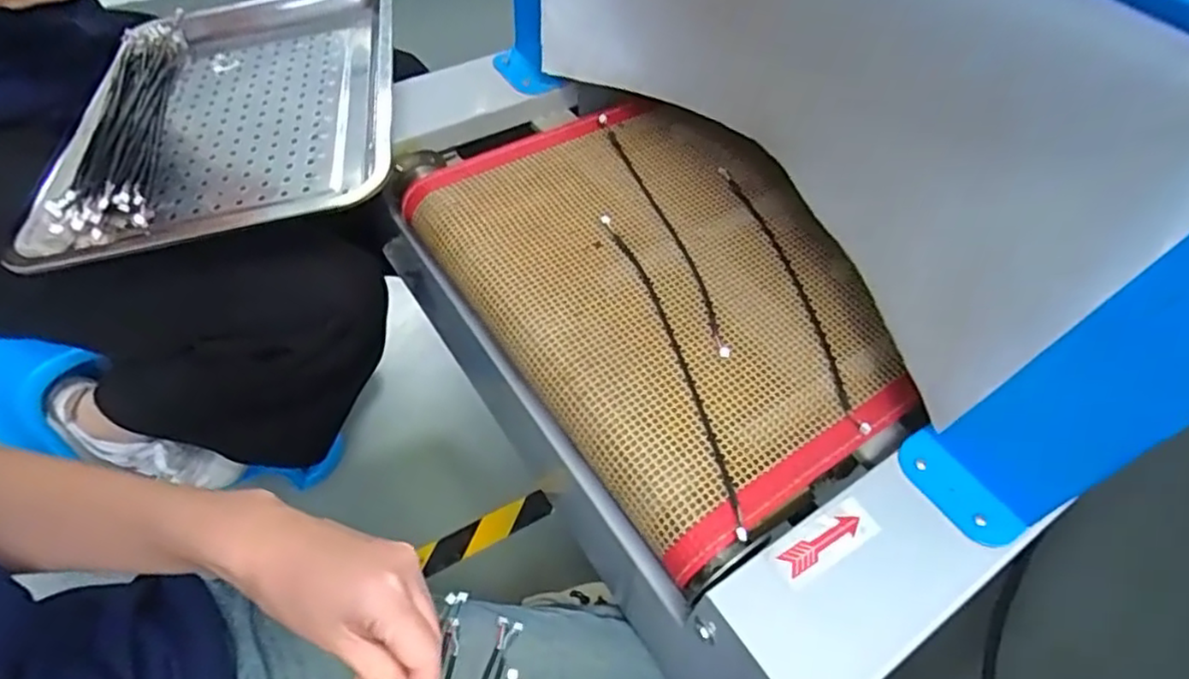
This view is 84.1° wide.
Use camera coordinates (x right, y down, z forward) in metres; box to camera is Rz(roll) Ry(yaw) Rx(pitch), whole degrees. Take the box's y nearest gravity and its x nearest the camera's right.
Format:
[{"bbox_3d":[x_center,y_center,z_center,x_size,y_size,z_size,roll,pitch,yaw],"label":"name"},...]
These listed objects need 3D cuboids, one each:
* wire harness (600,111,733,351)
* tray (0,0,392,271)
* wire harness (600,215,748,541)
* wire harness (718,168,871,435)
[{"bbox_3d":[0.059,-0.101,0.564,0.021,0.007,0.289,-16,58,-10],"label":"wire harness"},{"bbox_3d":[-0.337,-0.236,0.638,0.280,0.031,0.446,-10,51,-3],"label":"tray"},{"bbox_3d":[0.056,0.007,0.479,0.021,0.011,0.286,-14,58,-9],"label":"wire harness"},{"bbox_3d":[0.158,-0.044,0.529,0.024,0.013,0.274,-12,58,-7],"label":"wire harness"}]

